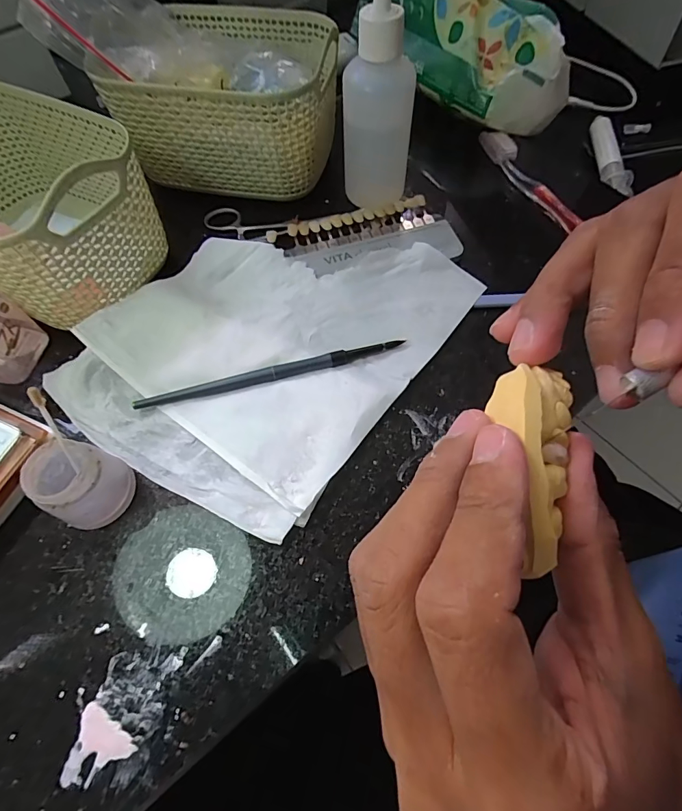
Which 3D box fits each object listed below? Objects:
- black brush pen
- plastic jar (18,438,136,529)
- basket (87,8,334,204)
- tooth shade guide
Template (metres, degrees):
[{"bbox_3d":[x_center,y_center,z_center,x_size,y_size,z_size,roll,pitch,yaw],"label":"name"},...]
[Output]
[{"bbox_3d":[-0.042,-0.020,0.253,0.163,0.004,0.010,-14,64,-6],"label":"black brush pen"},{"bbox_3d":[-0.132,0.040,0.210,0.035,0.039,0.037,0,63,1],"label":"plastic jar"},{"bbox_3d":[-0.076,-0.235,0.322,0.138,0.074,0.120,13,64,7],"label":"basket"},{"bbox_3d":[0.017,-0.124,0.307,0.131,0.010,0.061,-9,64,-4],"label":"tooth shade guide"}]

